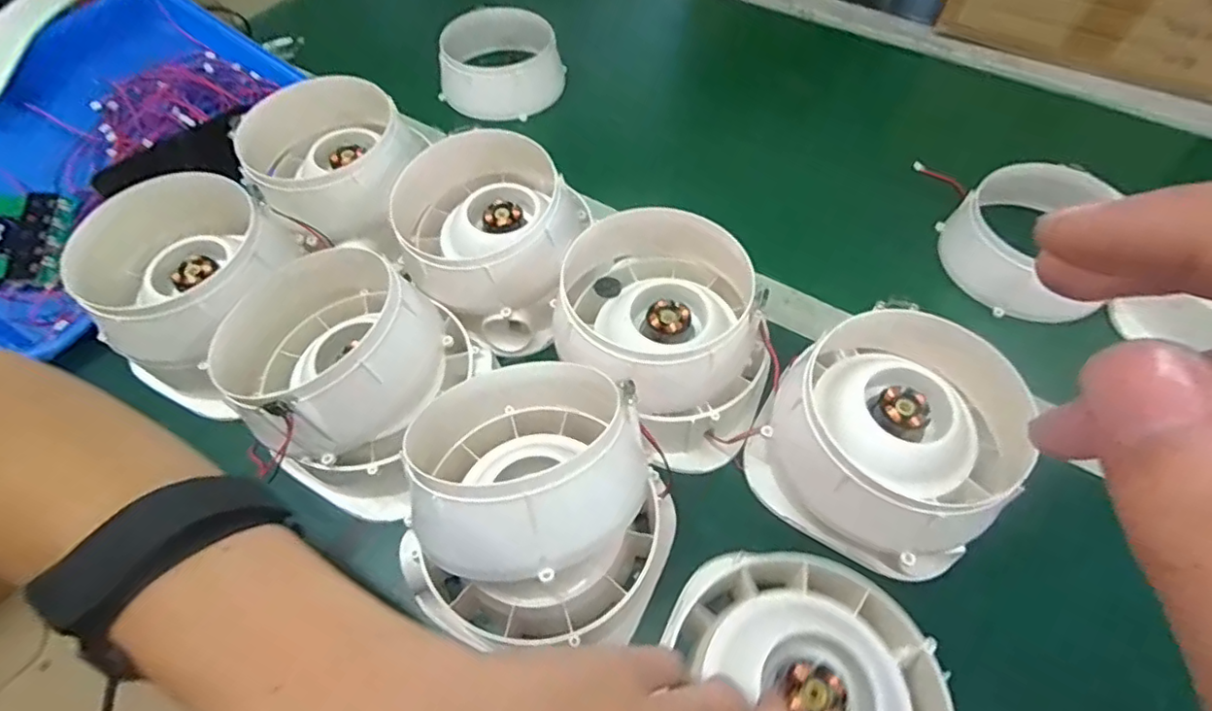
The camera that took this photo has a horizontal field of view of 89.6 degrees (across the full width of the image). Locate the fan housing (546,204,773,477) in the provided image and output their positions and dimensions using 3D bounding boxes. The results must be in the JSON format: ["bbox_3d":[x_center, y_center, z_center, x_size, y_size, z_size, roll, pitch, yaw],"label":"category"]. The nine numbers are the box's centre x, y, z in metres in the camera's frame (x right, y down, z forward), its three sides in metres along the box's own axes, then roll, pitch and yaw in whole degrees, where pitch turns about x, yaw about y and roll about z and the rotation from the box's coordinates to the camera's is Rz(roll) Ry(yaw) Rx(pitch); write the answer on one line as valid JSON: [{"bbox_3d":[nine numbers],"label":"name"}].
[{"bbox_3d":[0.038,-0.017,0.395,0.130,0.091,0.149,3,56,3],"label":"fan housing"}]

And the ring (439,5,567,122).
[{"bbox_3d":[-0.113,-0.305,0.633,0.124,0.056,0.133,0,56,0],"label":"ring"}]

